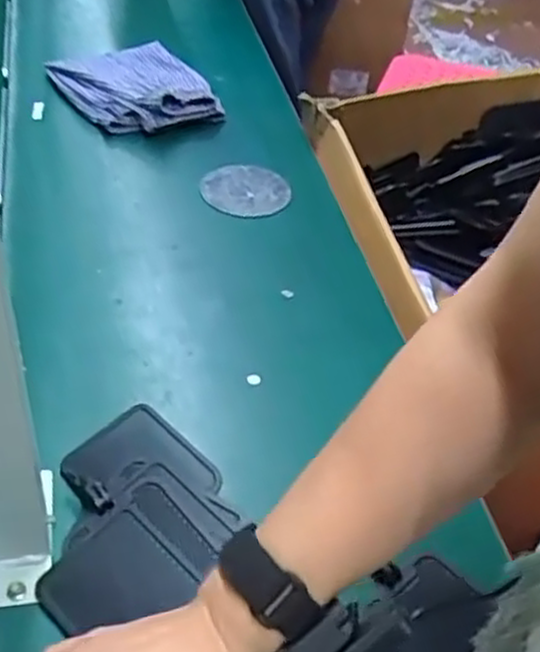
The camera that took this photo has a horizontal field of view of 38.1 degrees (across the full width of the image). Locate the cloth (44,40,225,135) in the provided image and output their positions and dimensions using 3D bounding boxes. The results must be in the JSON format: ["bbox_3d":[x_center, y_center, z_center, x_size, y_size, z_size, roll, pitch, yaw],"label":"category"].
[{"bbox_3d":[-0.175,-0.304,0.976,0.157,0.042,0.253,-19,44,-23],"label":"cloth"}]

